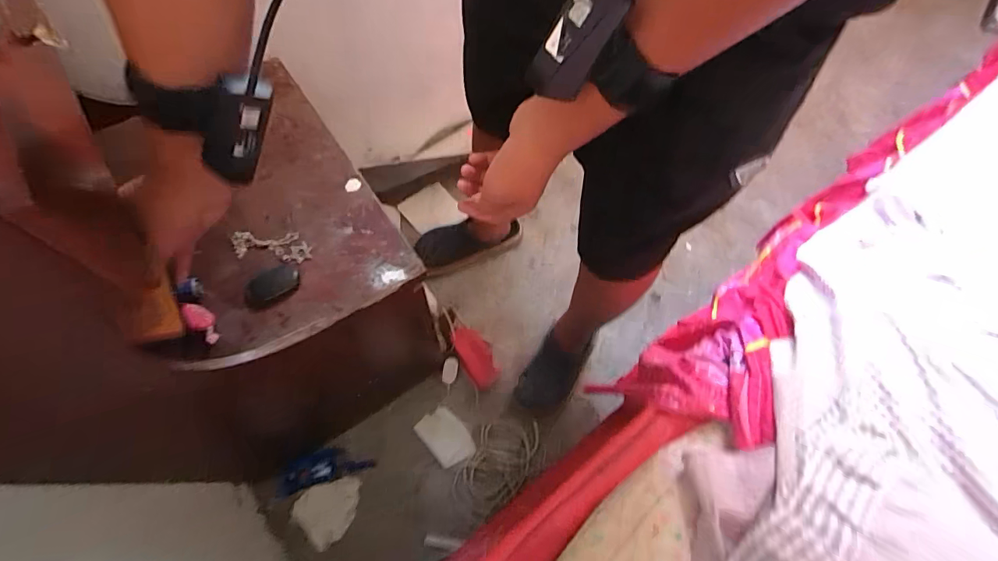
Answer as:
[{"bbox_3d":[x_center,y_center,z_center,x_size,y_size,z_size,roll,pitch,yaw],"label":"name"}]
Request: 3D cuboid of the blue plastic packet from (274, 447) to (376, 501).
[{"bbox_3d":[-0.324,0.346,0.819,0.164,0.045,0.060,-16,63,-12],"label":"blue plastic packet"}]

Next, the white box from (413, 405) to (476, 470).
[{"bbox_3d":[-0.106,0.310,0.873,0.077,0.014,0.115,-38,73,-17],"label":"white box"}]

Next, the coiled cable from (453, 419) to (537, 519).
[{"bbox_3d":[-0.005,0.356,0.845,0.112,0.014,0.186,29,68,10],"label":"coiled cable"}]

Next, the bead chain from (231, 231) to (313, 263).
[{"bbox_3d":[-0.269,-0.042,0.519,0.093,0.007,0.037,6,66,0],"label":"bead chain"}]

